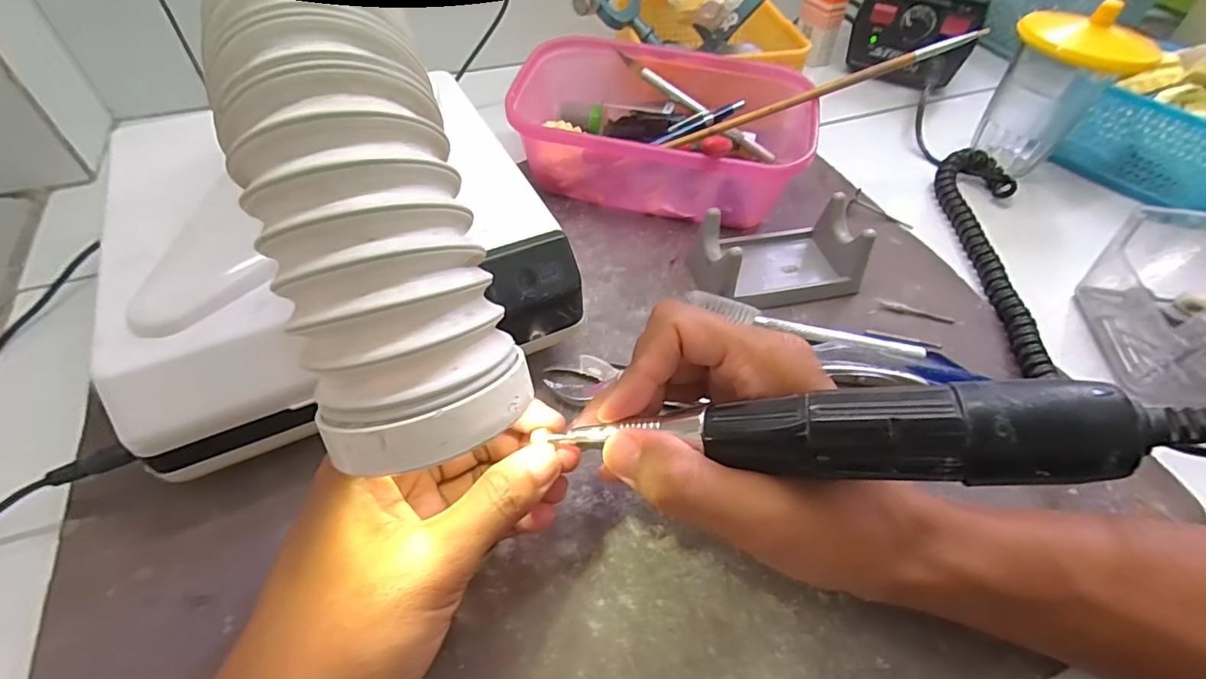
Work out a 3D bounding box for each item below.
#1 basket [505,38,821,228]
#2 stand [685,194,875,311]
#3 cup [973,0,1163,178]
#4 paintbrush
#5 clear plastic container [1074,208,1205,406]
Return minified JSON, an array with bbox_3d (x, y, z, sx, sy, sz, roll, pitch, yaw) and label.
[{"bbox_3d":[0.044,-0.155,0.385,0.195,0.074,0.140,16,52,10],"label":"basket"},{"bbox_3d":[0.104,-0.057,0.327,0.093,0.042,0.061,-7,52,-8],"label":"stand"},{"bbox_3d":[0.338,-0.190,0.405,0.076,0.108,0.100,29,56,20],"label":"cup"},{"bbox_3d":[0.139,-0.160,0.348,0.199,0.009,0.011,-17,51,9],"label":"paintbrush"},{"bbox_3d":[0.344,-0.016,0.296,0.099,0.060,0.106,7,51,3],"label":"clear plastic container"}]

